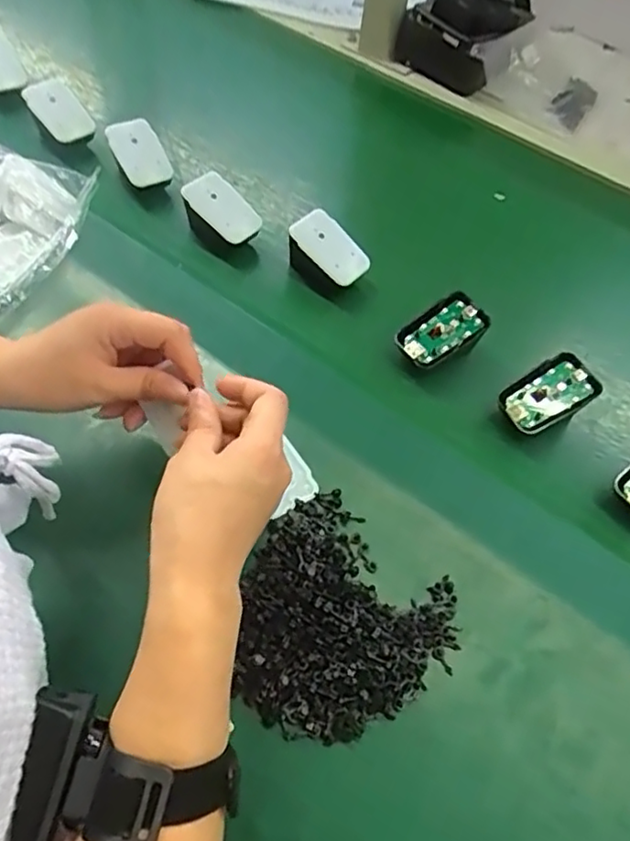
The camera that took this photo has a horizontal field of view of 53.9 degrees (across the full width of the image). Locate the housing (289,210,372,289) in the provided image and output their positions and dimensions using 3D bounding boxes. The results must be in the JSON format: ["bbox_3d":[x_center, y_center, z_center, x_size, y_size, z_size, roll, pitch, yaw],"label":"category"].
[{"bbox_3d":[0.013,-0.144,0.517,0.069,0.034,0.006,42,13,-20],"label":"housing"}]

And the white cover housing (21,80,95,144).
[{"bbox_3d":[-0.243,-0.295,0.590,0.039,0.017,0.072,-42,86,4],"label":"white cover housing"}]

